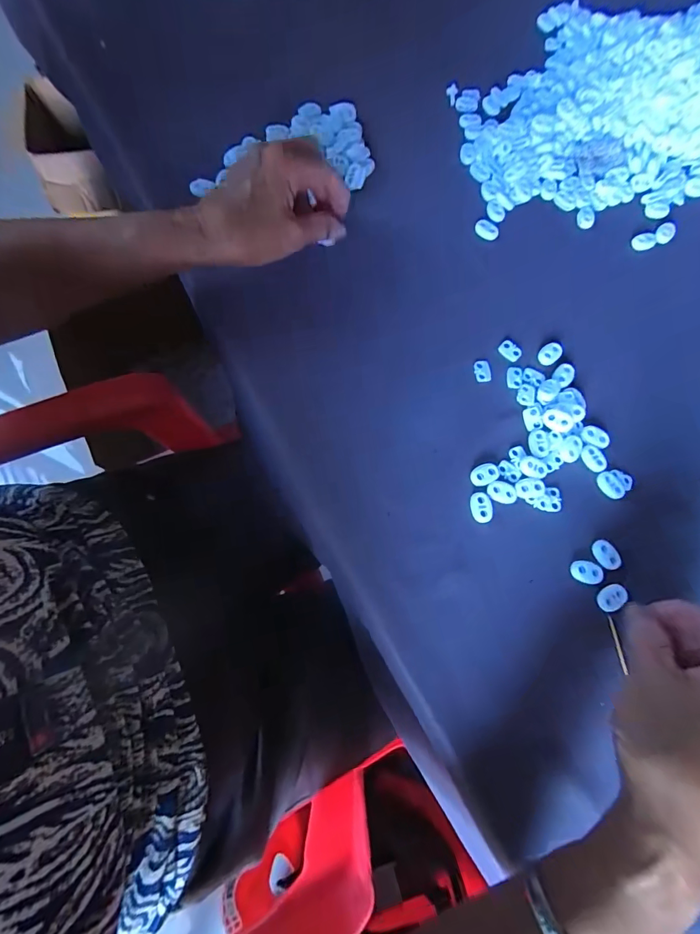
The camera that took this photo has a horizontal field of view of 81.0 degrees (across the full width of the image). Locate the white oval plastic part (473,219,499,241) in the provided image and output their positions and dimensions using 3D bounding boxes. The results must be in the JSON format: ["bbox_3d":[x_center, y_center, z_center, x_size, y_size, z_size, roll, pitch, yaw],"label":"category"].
[{"bbox_3d":[0.127,-0.221,0.381,0.023,0.006,0.016,22,75,4],"label":"white oval plastic part"}]

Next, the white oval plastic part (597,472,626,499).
[{"bbox_3d":[0.202,0.014,0.316,0.016,0.004,0.022,-35,78,-10],"label":"white oval plastic part"}]

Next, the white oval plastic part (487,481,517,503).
[{"bbox_3d":[0.116,0.018,0.310,0.023,0.004,0.014,21,75,4],"label":"white oval plastic part"}]

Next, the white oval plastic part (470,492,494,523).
[{"bbox_3d":[0.098,0.030,0.306,0.017,0.004,0.022,-11,75,-5],"label":"white oval plastic part"}]

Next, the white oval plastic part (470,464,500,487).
[{"bbox_3d":[0.104,0.006,0.314,0.023,0.004,0.016,-25,77,-8],"label":"white oval plastic part"}]

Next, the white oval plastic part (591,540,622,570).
[{"bbox_3d":[0.189,0.064,0.300,0.017,0.004,0.022,-18,76,-7],"label":"white oval plastic part"}]

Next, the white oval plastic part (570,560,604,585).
[{"bbox_3d":[0.172,0.076,0.297,0.022,0.004,0.016,9,74,1],"label":"white oval plastic part"}]

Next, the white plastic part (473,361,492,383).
[{"bbox_3d":[0.111,-0.080,0.341,0.014,0.004,0.019,-8,75,-4],"label":"white plastic part"}]

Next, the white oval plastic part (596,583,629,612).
[{"bbox_3d":[0.188,0.093,0.292,0.022,0.004,0.015,-33,78,-10],"label":"white oval plastic part"}]

